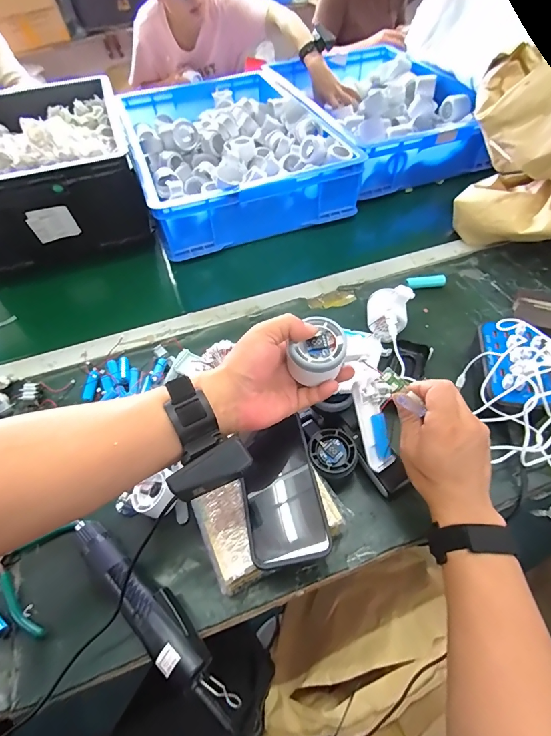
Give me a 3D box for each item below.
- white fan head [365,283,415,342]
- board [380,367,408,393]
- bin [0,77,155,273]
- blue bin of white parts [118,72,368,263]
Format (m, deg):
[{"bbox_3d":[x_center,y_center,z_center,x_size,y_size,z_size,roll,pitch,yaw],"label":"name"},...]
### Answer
[{"bbox_3d":[0.170,-0.079,0.569,0.066,0.073,0.066,15,56,14],"label":"white fan head"},{"bbox_3d":[0.123,0.013,0.389,0.028,0.005,0.016,43,96,5],"label":"board"},{"bbox_3d":[-0.486,-0.433,0.795,0.336,0.176,0.441,-18,54,-10],"label":"bin"},{"bbox_3d":[-0.111,-0.511,0.866,0.399,0.131,0.571,-18,54,-10],"label":"blue bin of white parts"}]

